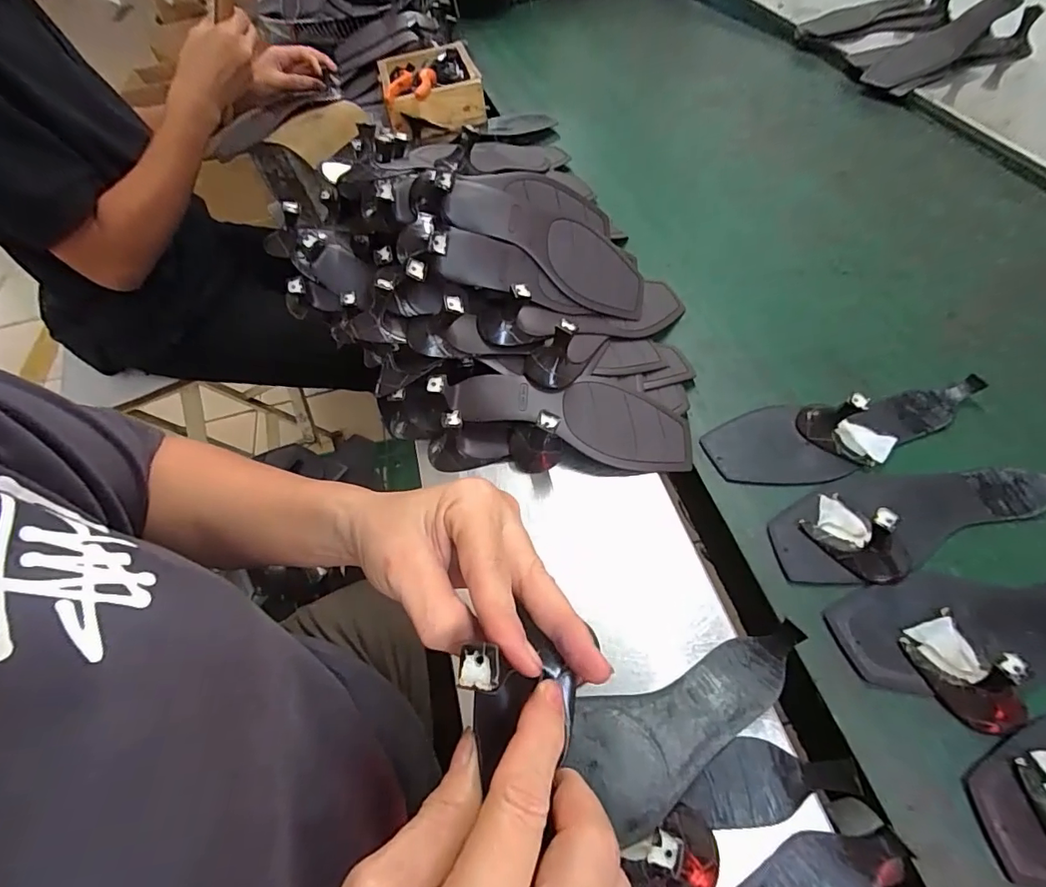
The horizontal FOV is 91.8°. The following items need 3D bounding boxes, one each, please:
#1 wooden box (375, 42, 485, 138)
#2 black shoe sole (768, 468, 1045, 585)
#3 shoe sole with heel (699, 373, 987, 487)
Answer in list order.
[{"bbox_3d":[-0.150,-0.575,0.813,0.149,0.059,0.225,-15,55,-3],"label":"wooden box"},{"bbox_3d":[0.312,0.046,0.381,0.242,0.047,0.080,-13,54,-2],"label":"black shoe sole"},{"bbox_3d":[0.282,-0.022,0.433,0.236,0.047,0.081,-15,55,-4],"label":"shoe sole with heel"}]

